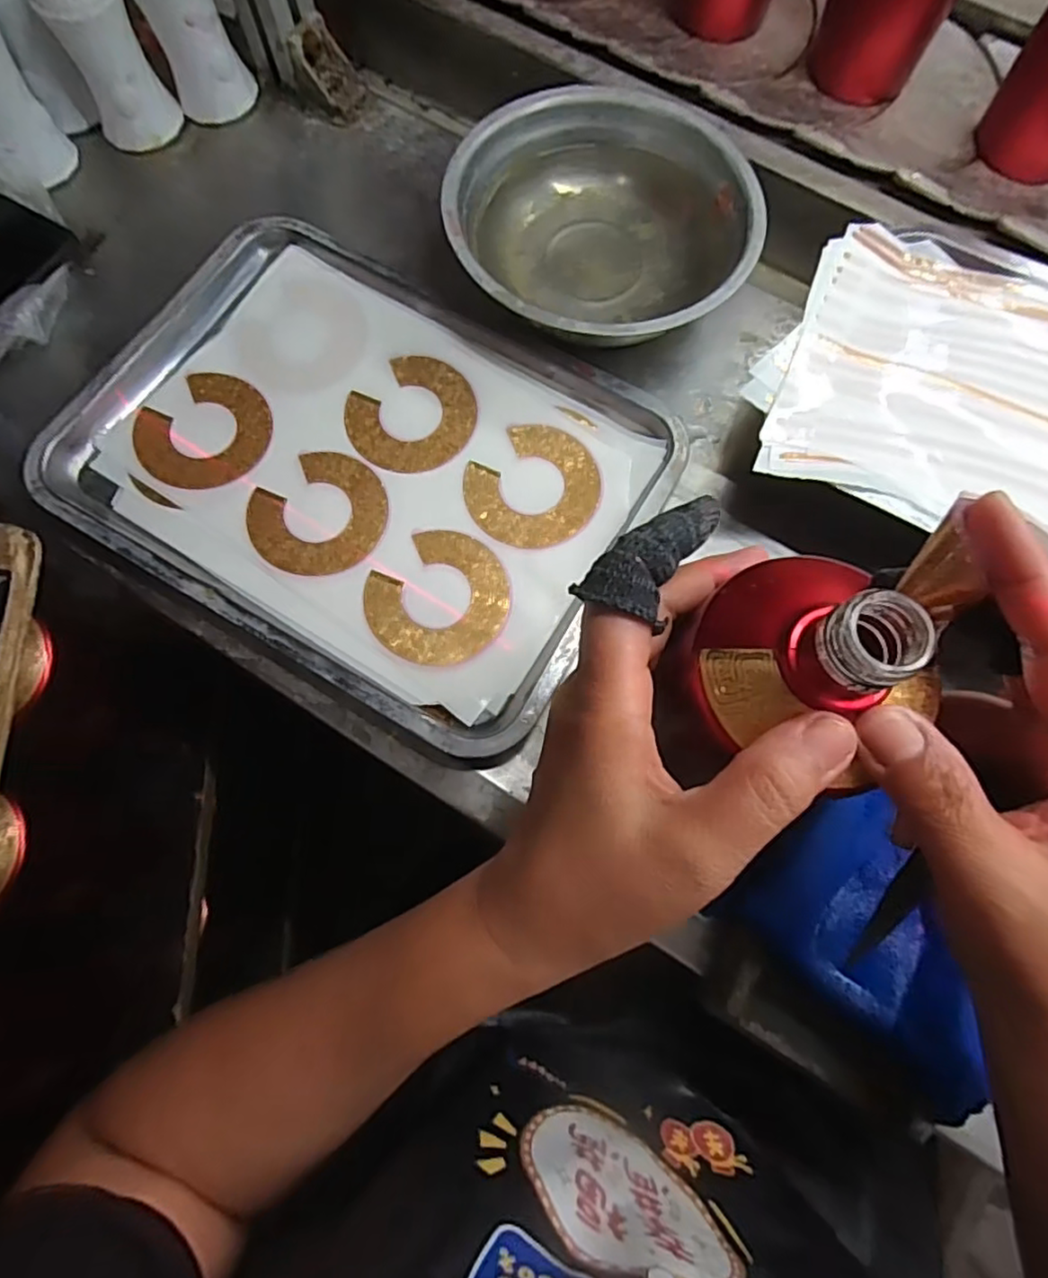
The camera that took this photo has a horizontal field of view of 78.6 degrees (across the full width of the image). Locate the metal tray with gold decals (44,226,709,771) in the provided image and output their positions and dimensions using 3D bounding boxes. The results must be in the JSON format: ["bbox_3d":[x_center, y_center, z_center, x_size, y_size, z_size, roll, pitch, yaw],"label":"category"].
[{"bbox_3d":[-0.102,-0.112,0.395,0.334,0.021,0.256,31,76,7],"label":"metal tray with gold decals"}]

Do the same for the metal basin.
[{"bbox_3d":[0.051,-0.267,0.420,0.192,0.042,0.186,0,74,-1],"label":"metal basin"}]

